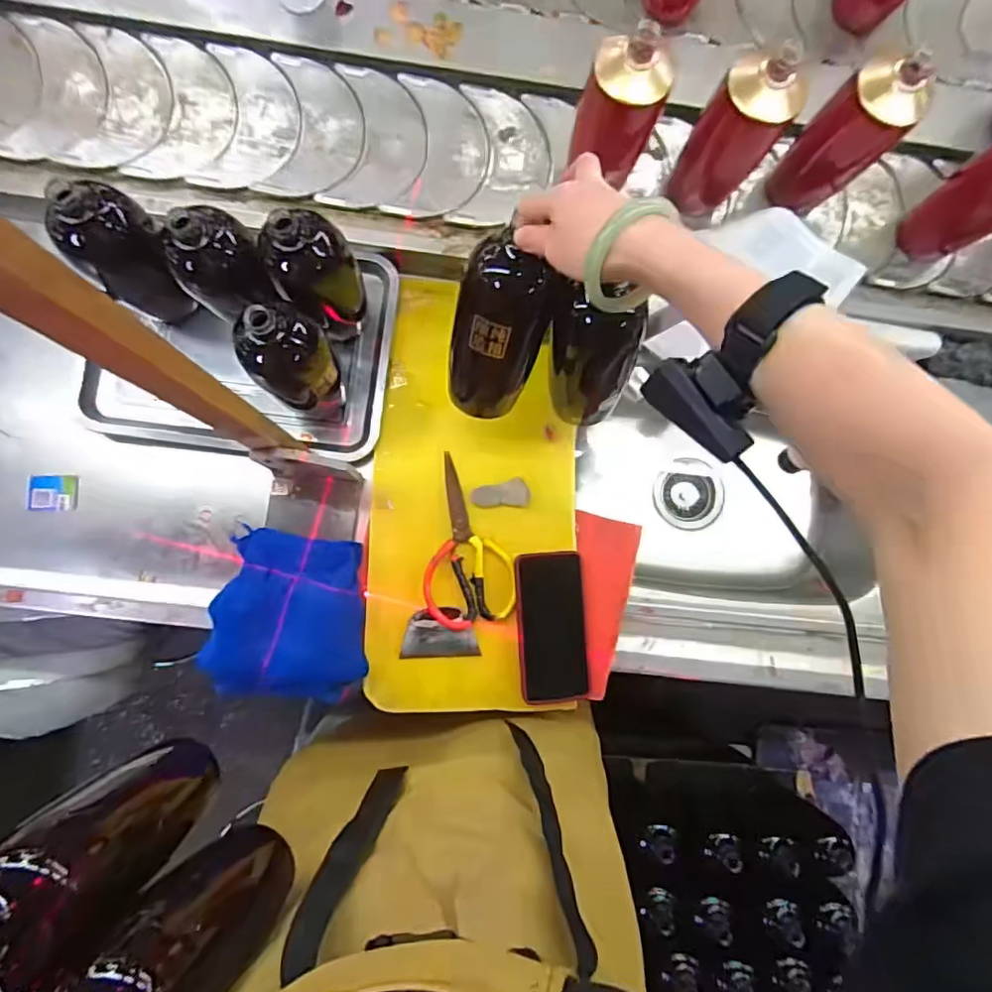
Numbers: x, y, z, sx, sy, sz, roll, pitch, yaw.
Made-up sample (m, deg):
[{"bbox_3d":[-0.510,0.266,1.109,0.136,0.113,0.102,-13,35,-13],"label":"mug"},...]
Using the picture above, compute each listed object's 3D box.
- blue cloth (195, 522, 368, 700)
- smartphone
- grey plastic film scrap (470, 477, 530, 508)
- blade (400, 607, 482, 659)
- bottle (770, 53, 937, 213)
[{"bbox_3d":[-0.224,0.134,0.622,0.171,0.046,0.176,10,86,-2],"label":"blue cloth"},{"bbox_3d":[0.064,0.148,0.639,0.077,0.008,0.164,-2,84,-4],"label":"smartphone"},{"bbox_3d":[0.005,-0.003,0.659,0.067,0.010,0.031,-1,87,-2],"label":"grey plastic film scrap"},{"bbox_3d":[-0.063,0.156,0.639,0.086,0.005,0.055,-1,87,-2],"label":"blade"},{"bbox_3d":[0.382,-0.392,0.610,0.077,0.196,0.074,0,87,-2],"label":"bottle"}]

